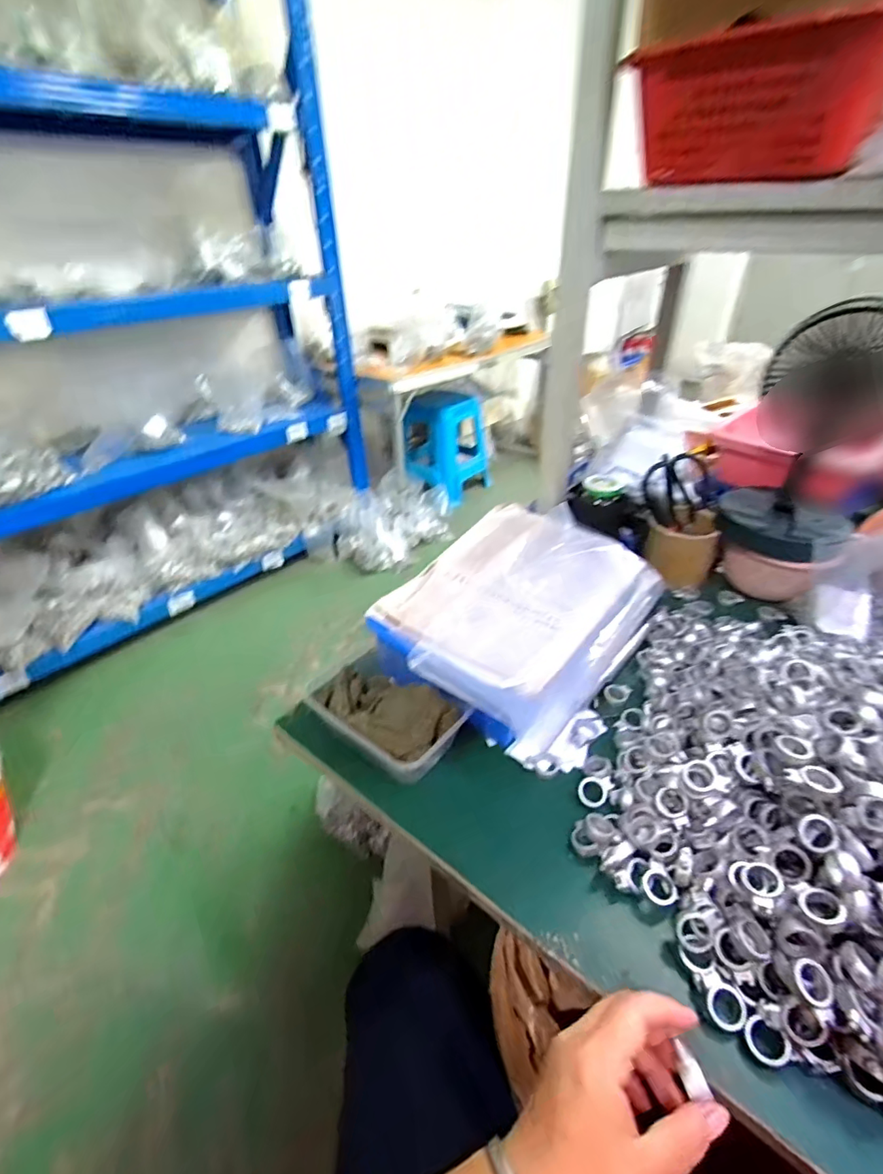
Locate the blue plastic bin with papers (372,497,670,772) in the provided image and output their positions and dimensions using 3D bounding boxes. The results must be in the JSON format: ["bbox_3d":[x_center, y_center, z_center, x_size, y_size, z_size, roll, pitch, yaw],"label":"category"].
[{"bbox_3d":[0.088,0.042,0.604,0.266,0.131,0.310,19,40,28],"label":"blue plastic bin with papers"}]

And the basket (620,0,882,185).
[{"bbox_3d":[0.290,-0.421,0.454,0.129,0.095,0.207,-26,41,-31],"label":"basket"}]

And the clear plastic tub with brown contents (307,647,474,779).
[{"bbox_3d":[-0.062,0.134,0.540,0.158,0.055,0.101,24,42,32],"label":"clear plastic tub with brown contents"}]

